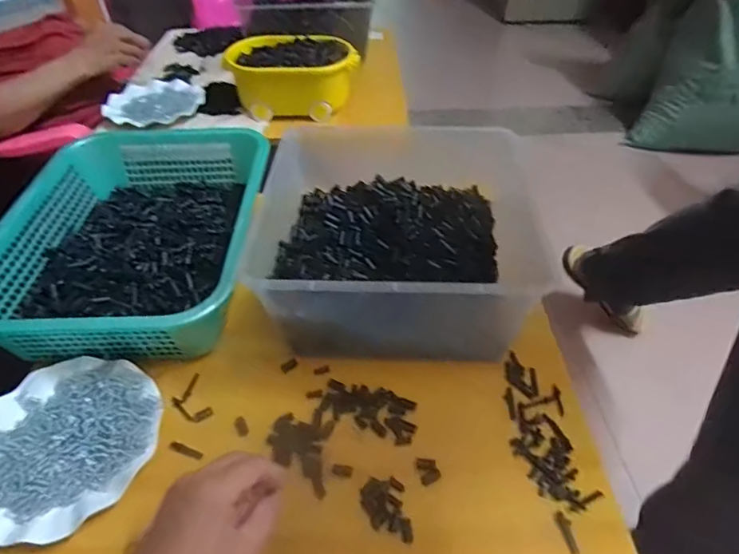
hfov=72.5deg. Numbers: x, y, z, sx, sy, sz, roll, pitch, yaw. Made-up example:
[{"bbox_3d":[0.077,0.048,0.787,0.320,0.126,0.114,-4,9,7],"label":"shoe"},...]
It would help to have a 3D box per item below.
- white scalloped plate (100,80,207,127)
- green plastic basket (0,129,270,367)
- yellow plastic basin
[{"bbox_3d":[-0.433,-0.346,1.016,0.179,0.034,0.182,-1,44,1],"label":"white scalloped plate"},{"bbox_3d":[-0.292,-0.063,0.647,0.288,0.088,0.399,-2,44,-1],"label":"green plastic basket"},{"bbox_3d":[-0.148,-0.389,0.979,0.239,0.097,0.154,-10,45,-9],"label":"yellow plastic basin"}]

